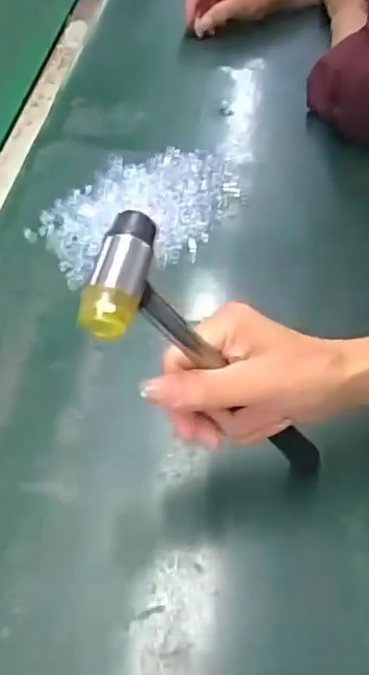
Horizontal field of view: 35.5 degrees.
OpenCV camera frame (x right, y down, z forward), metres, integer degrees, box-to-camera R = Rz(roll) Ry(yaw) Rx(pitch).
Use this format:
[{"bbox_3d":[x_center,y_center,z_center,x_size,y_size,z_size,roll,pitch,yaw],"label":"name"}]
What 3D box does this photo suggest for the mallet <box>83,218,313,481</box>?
[{"bbox_3d":[0.024,0.023,0.334,0.030,0.243,0.054,-20,51,22],"label":"mallet"}]

